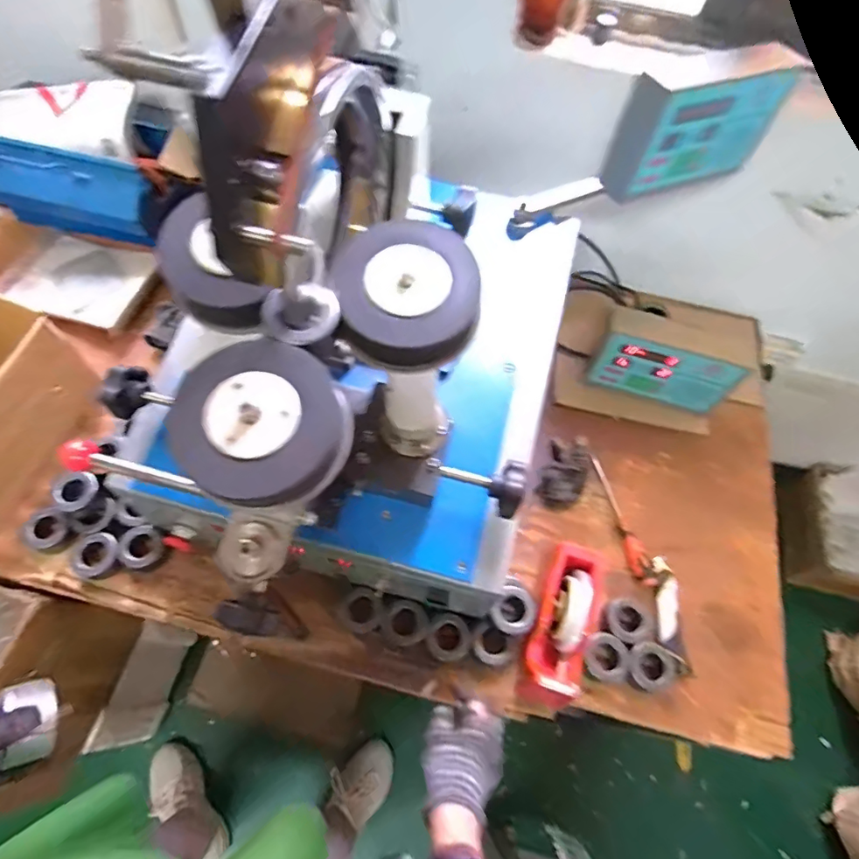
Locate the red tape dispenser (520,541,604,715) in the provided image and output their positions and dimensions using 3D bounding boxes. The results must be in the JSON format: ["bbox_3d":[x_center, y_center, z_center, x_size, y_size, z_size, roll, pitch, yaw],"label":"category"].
[{"bbox_3d":[0.185,0.260,0.678,0.080,0.101,0.214,20,64,7],"label":"red tape dispenser"}]

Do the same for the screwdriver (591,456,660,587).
[{"bbox_3d":[0.303,0.141,0.797,0.028,0.033,0.212,-11,64,-9],"label":"screwdriver"}]

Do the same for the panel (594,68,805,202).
[{"bbox_3d":[0.362,-0.406,0.677,0.241,0.147,0.065,-22,66,-13],"label":"panel"}]

